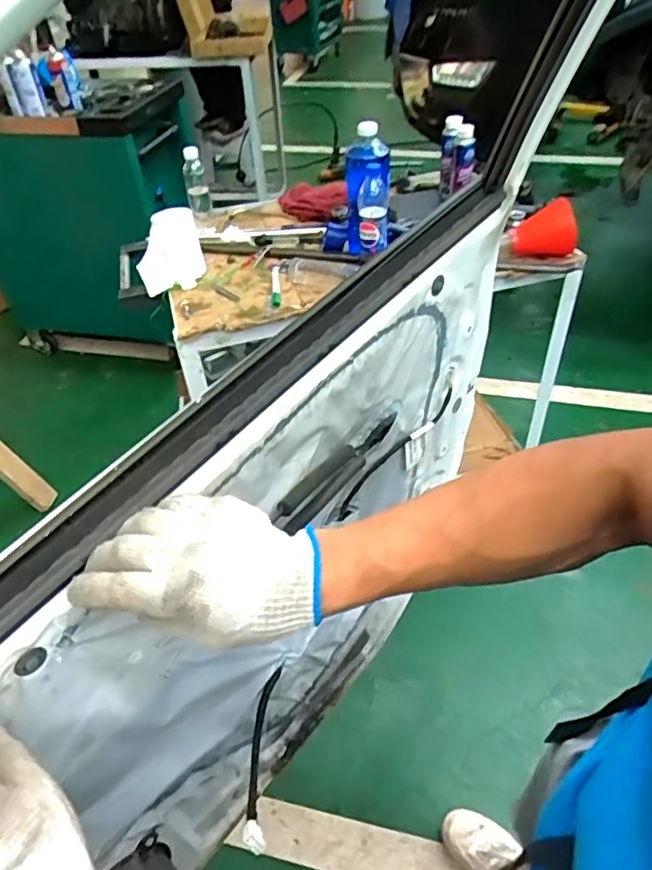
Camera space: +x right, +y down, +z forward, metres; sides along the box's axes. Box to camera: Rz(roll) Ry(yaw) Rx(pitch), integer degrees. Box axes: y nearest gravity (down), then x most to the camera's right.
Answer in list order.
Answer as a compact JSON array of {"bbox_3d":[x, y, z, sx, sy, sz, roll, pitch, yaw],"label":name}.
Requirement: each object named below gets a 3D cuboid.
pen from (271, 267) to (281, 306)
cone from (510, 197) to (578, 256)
[{"bbox_3d":[-0.109,-0.329,1.298,0.020,0.024,0.175,-5,43,-1],"label":"pen"},{"bbox_3d":[0.472,-0.449,1.304,0.138,0.099,0.100,4,44,8],"label":"cone"}]

